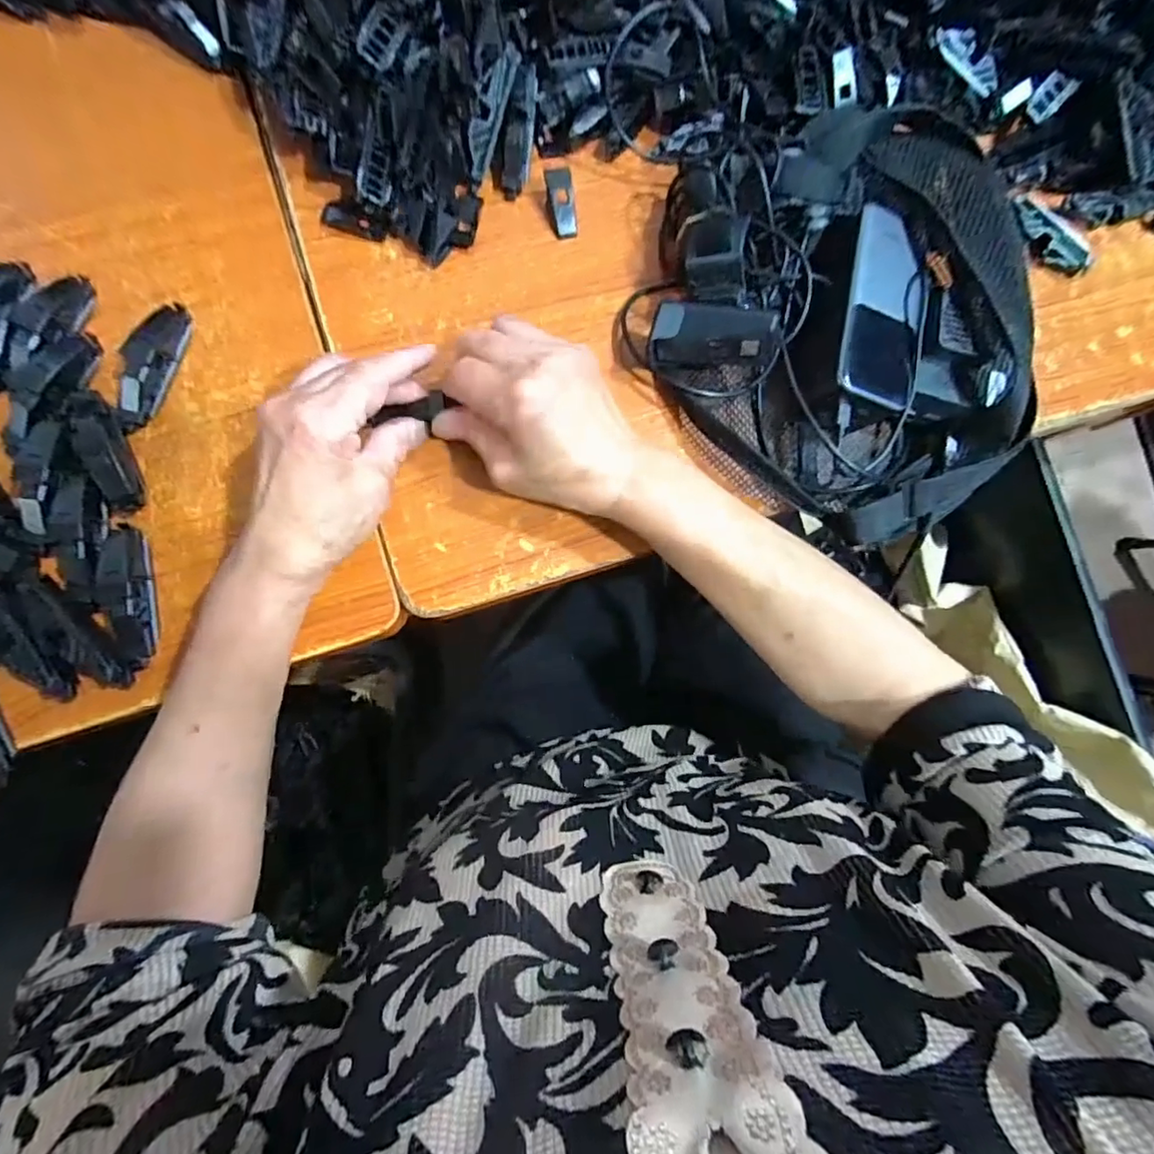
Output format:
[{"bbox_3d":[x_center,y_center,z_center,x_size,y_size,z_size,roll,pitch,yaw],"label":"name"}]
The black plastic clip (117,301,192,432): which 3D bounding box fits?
[{"bbox_3d":[-0.257,-0.128,0.342,0.024,0.016,0.082,18,81,-3],"label":"black plastic clip"}]

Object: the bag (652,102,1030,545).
[{"bbox_3d":[0.177,-0.162,0.367,0.255,0.063,0.265,-22,85,-8],"label":"bag"}]

